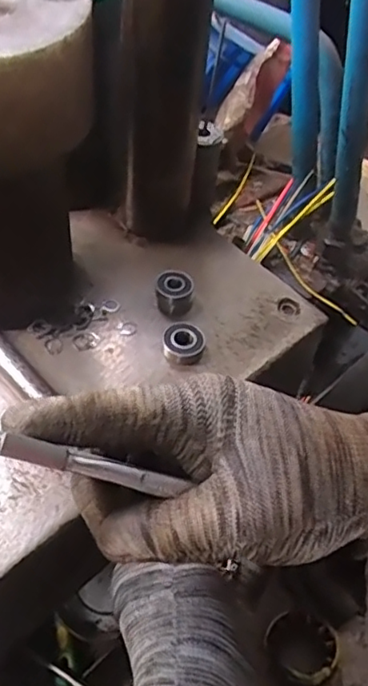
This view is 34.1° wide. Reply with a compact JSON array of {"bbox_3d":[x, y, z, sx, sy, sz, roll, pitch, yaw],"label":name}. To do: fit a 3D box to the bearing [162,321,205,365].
[{"bbox_3d":[0.000,-0.001,0.471,0.032,0.014,0.037,13,50,4],"label":"bearing"}]

